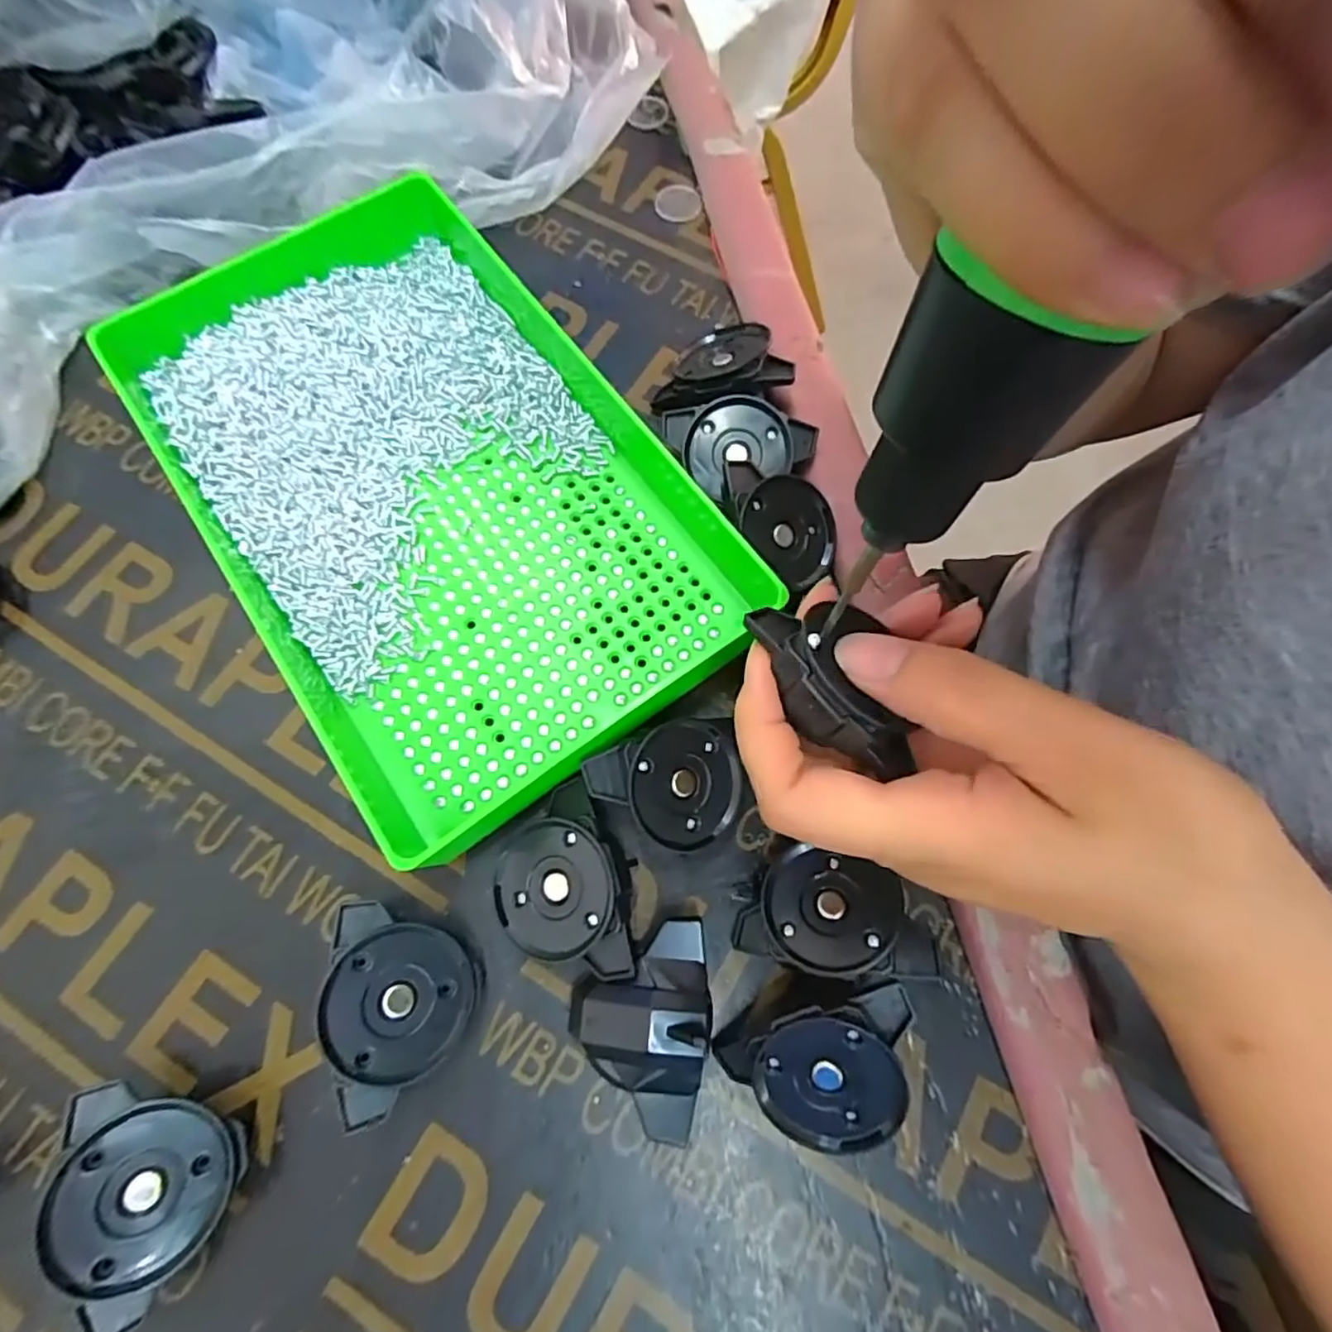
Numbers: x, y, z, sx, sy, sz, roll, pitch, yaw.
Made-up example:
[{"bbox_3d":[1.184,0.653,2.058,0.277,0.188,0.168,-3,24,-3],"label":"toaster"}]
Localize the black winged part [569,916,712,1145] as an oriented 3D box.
[{"bbox_3d":[-0.008,0.109,0.195,0.041,0.020,0.058,9,73,2],"label":"black winged part"}]

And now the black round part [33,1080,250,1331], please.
[{"bbox_3d":[-0.151,0.147,0.178,0.053,0.016,0.046,39,53,3],"label":"black round part"}]

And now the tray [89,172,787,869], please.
[{"bbox_3d":[-0.089,-0.070,0.246,0.160,0.029,0.239,-33,76,-11],"label":"tray"}]

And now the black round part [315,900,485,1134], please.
[{"bbox_3d":[-0.087,0.101,0.194,0.048,0.017,0.052,-38,86,-34],"label":"black round part"}]

